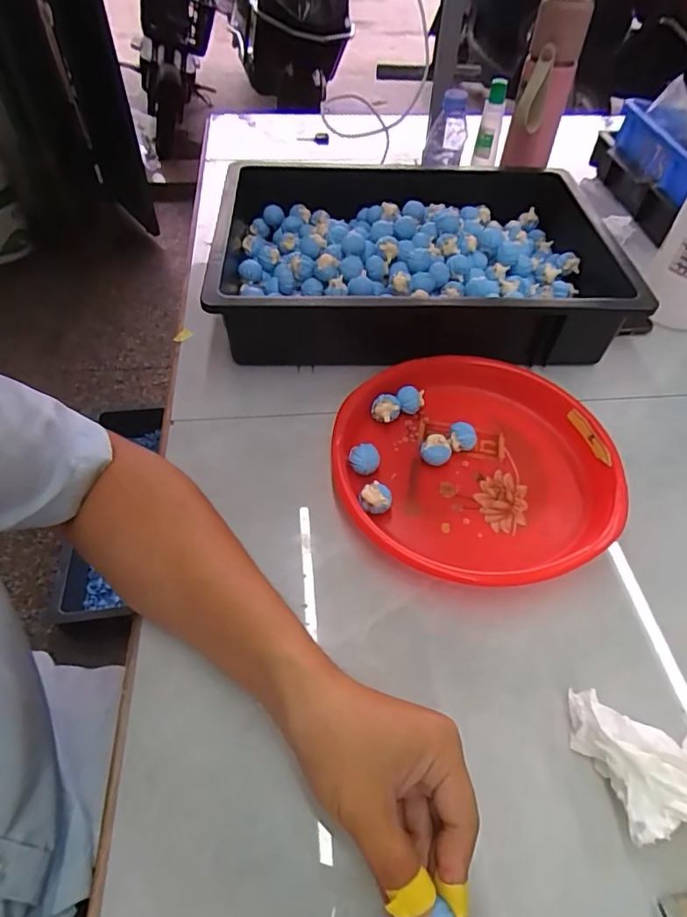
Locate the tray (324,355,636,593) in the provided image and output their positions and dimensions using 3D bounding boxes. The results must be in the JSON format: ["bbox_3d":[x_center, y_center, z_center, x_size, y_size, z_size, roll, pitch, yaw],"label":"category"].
[{"bbox_3d":[0.119,0.004,0.482,0.244,0.039,0.247,1,50,-1],"label":"tray"}]

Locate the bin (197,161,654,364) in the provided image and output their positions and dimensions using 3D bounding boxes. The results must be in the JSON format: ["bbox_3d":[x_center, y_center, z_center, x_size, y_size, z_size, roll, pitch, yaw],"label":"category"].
[{"bbox_3d":[0.084,-0.241,0.642,0.437,0.105,0.329,1,50,-1],"label":"bin"}]

